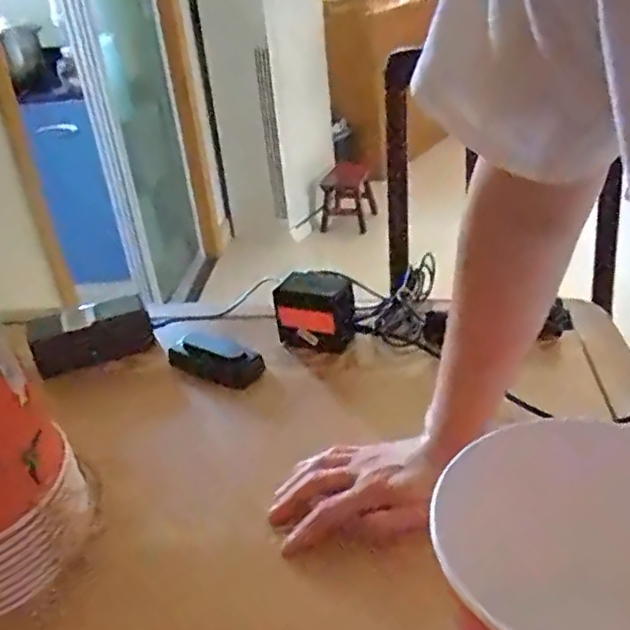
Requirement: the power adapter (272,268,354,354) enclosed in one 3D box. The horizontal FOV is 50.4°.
[{"bbox_3d":[0.002,-0.004,0.730,0.081,0.074,0.062,5,31,20],"label":"power adapter"}]

